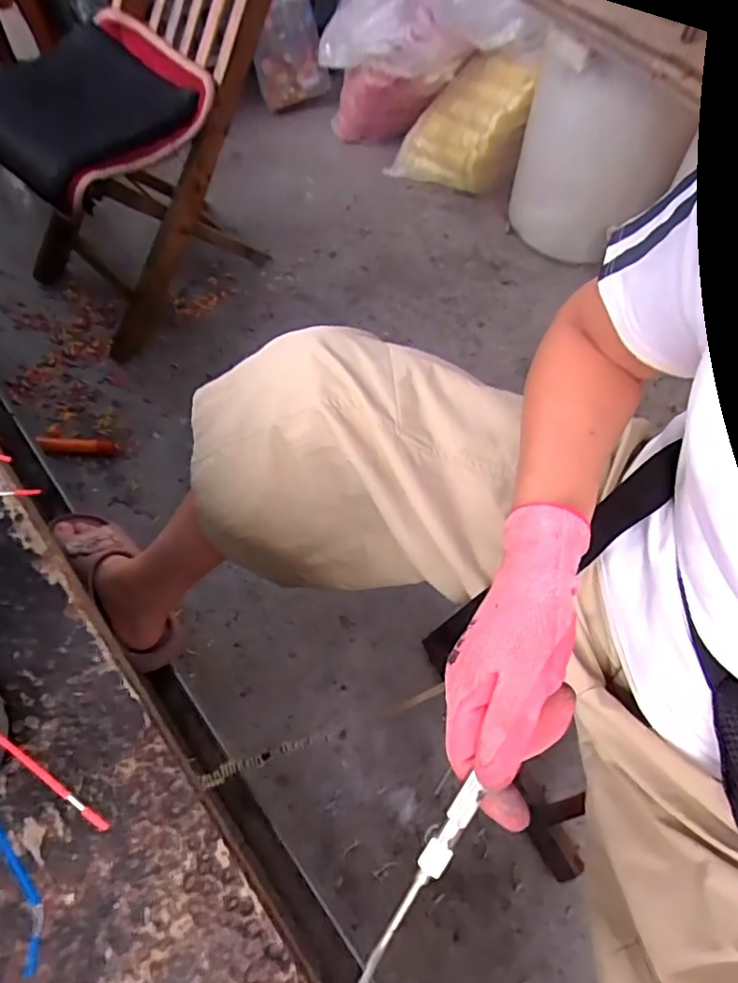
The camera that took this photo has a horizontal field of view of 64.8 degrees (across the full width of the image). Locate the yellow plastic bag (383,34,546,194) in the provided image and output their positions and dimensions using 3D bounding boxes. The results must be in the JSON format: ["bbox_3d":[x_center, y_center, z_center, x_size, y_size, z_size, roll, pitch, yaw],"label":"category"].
[{"bbox_3d":[0.217,-0.870,1.350,0.293,0.281,0.108,9,60,4],"label":"yellow plastic bag"}]

